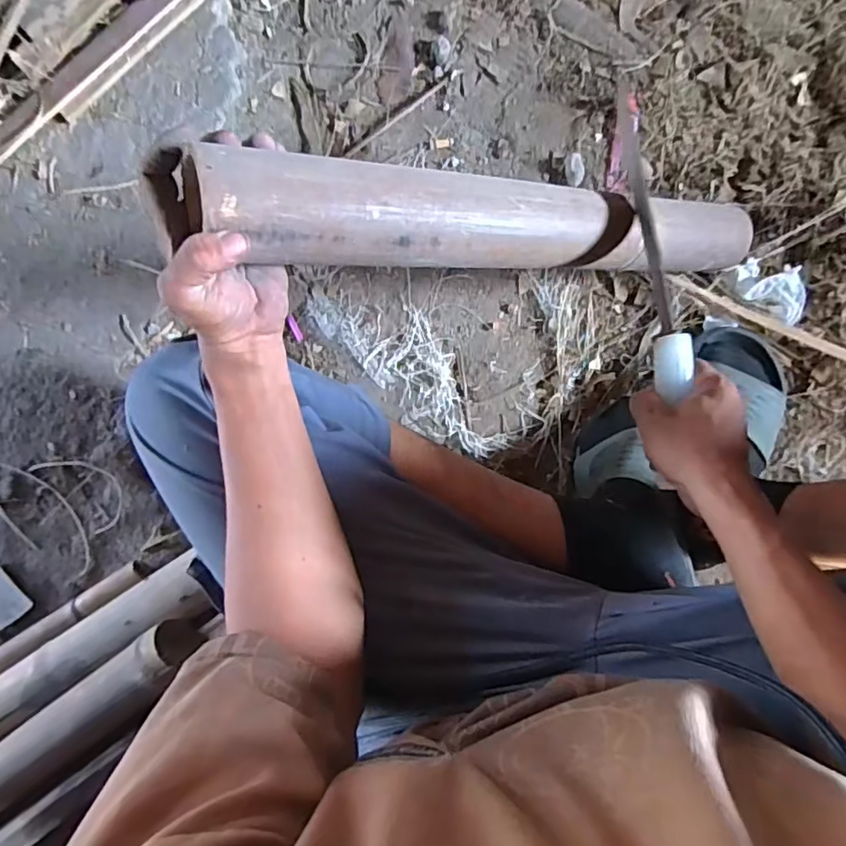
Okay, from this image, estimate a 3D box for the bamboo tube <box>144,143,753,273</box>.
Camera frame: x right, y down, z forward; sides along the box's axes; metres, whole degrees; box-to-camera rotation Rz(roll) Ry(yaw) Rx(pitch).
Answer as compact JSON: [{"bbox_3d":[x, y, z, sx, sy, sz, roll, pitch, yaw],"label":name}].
[{"bbox_3d":[0.088,-0.171,0.500,0.589,0.072,0.072,-7,97,-29],"label":"bamboo tube"}]

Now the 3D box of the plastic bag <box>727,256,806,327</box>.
[{"bbox_3d":[0.408,-0.157,0.652,0.077,0.022,0.068,10,97,4],"label":"plastic bag"}]

